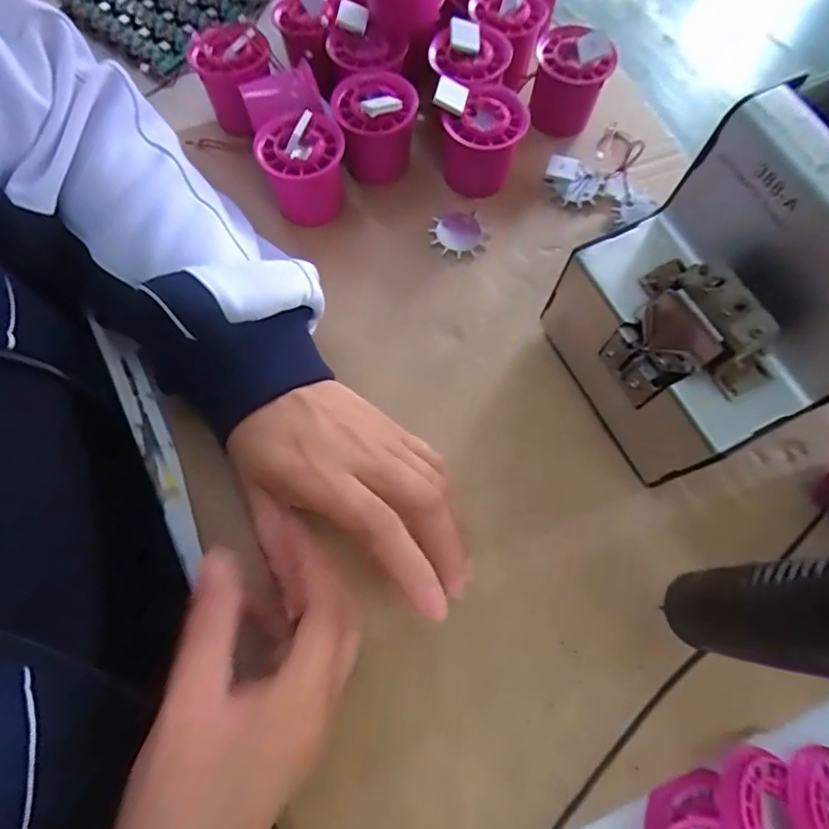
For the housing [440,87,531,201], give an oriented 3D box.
[{"bbox_3d":[0.047,-0.189,0.369,0.056,0.050,0.068,18,71,5],"label":"housing"}]

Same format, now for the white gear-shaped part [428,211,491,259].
[{"bbox_3d":[0.031,-0.127,0.367,0.038,0.006,0.037,0,70,-1],"label":"white gear-shaped part"}]

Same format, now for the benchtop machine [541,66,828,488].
[{"bbox_3d":[0.184,-0.063,0.270,0.181,0.152,0.129,-24,72,-9],"label":"benchtop machine"}]

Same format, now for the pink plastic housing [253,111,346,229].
[{"bbox_3d":[-0.075,-0.166,0.354,0.054,0.060,0.053,-7,70,-4],"label":"pink plastic housing"}]

